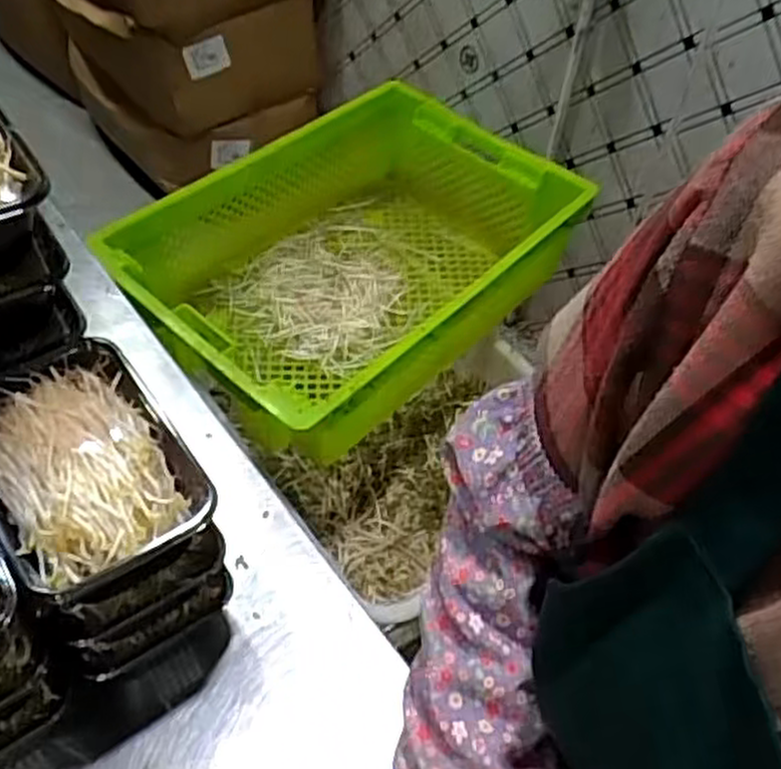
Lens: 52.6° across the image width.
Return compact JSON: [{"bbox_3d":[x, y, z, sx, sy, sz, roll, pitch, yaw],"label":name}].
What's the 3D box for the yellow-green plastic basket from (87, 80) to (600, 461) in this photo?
[{"bbox_3d":[-0.050,-0.177,1.143,0.413,0.187,0.614,37,56,22],"label":"yellow-green plastic basket"}]

